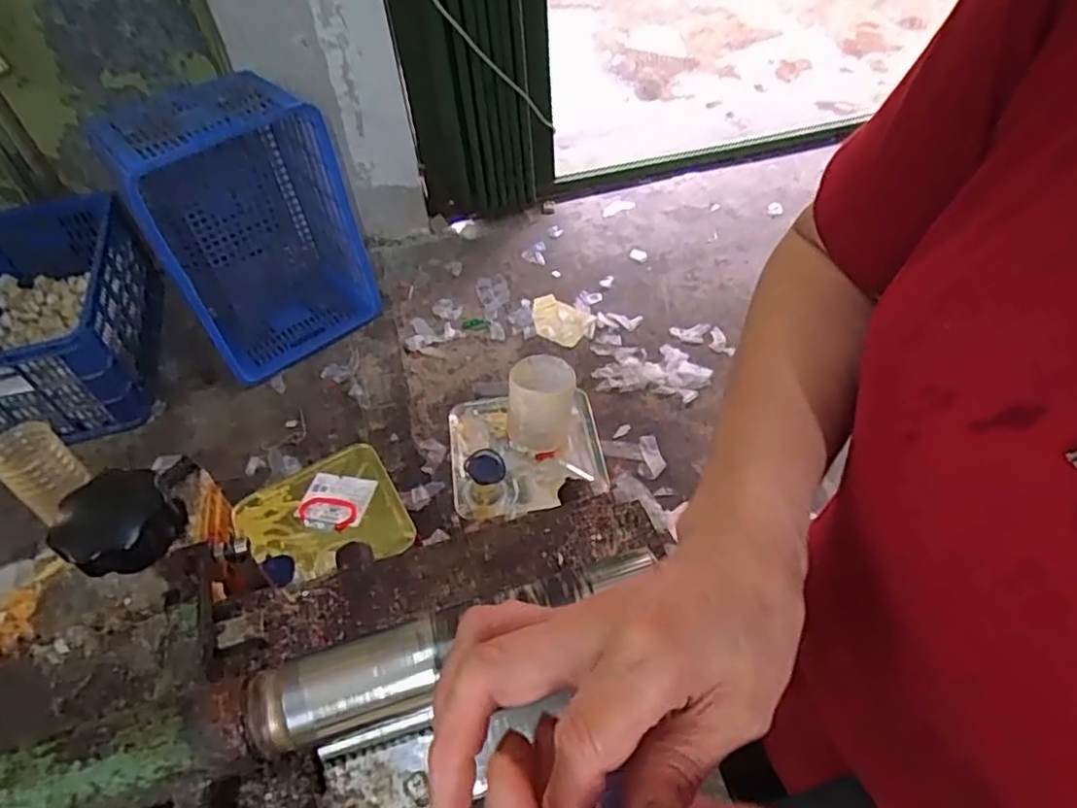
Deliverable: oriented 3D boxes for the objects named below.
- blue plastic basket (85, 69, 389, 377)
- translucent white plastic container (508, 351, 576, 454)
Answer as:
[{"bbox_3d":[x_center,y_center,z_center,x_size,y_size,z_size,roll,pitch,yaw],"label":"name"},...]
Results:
[{"bbox_3d":[-0.700,-0.442,1.613,0.443,0.593,0.334,-31,54,-24],"label":"blue plastic basket"},{"bbox_3d":[0.007,0.000,1.064,0.099,0.123,0.109,3,50,6],"label":"translucent white plastic container"}]

